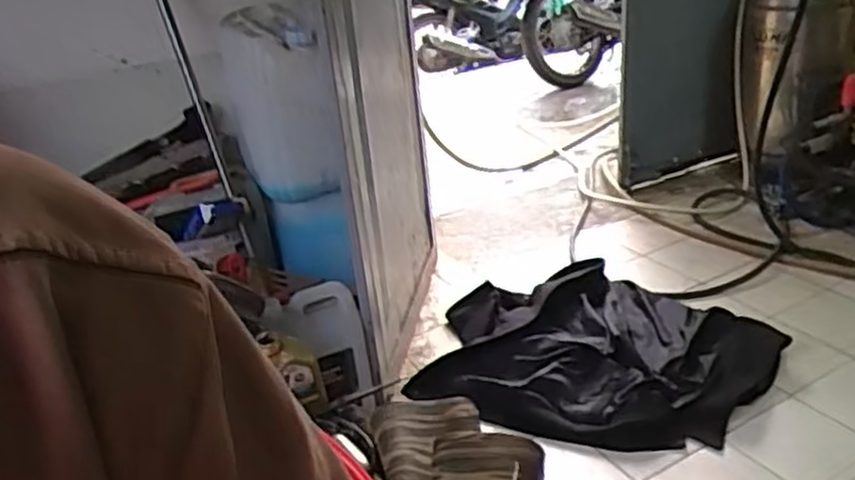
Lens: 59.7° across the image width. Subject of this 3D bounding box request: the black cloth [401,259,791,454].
[{"bbox_3d":[0.358,0.226,1.575,0.705,0.095,0.537,1,27,15],"label":"black cloth"}]

